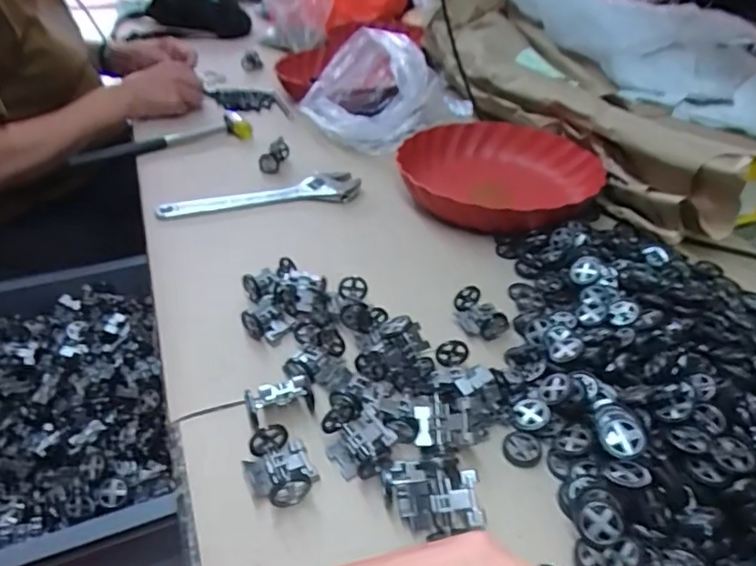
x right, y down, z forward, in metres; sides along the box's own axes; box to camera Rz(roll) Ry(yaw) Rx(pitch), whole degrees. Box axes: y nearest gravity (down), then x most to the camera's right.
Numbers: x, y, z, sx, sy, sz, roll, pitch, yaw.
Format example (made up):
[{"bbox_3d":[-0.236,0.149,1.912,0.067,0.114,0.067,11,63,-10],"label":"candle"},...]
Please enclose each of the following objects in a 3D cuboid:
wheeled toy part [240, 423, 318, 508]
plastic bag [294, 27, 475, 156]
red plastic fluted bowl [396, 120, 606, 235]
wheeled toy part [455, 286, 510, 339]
[{"bbox_3d":[-0.066,0.124,0.368,0.041,0.026,0.049,-19,36,-22],"label":"wheeled toy part"},{"bbox_3d":[-0.009,-0.295,0.820,0.188,0.101,0.233,-24,38,-28],"label":"plastic bag"},{"bbox_3d":[0.150,-0.125,0.692,0.218,0.086,0.244,17,39,28],"label":"red plastic fluted bowl"},{"bbox_3d":[0.093,0.026,0.498,0.038,0.024,0.047,-13,34,-13],"label":"wheeled toy part"}]

